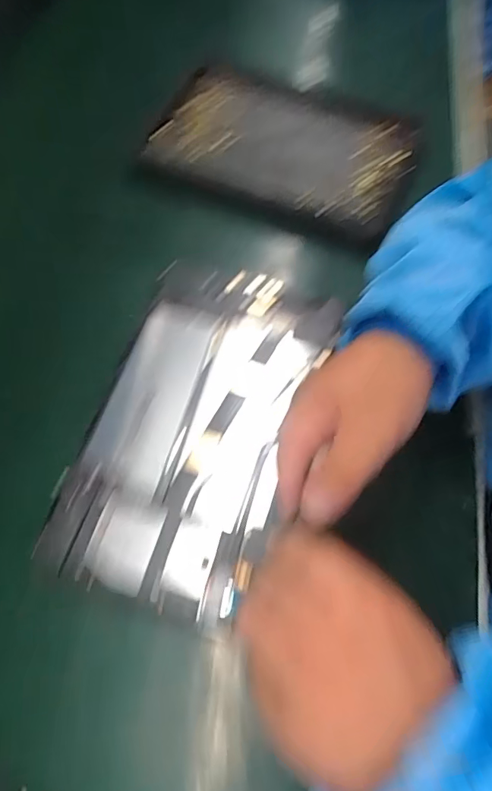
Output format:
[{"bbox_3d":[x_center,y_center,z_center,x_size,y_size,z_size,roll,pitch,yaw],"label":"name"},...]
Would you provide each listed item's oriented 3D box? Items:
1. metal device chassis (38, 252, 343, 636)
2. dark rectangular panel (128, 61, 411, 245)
[{"bbox_3d":[-0.034,0.020,0.345,0.142,0.022,0.247,16,69,8],"label":"metal device chassis"},{"bbox_3d":[0.034,-0.242,0.455,0.237,0.023,0.168,18,69,9],"label":"dark rectangular panel"}]

